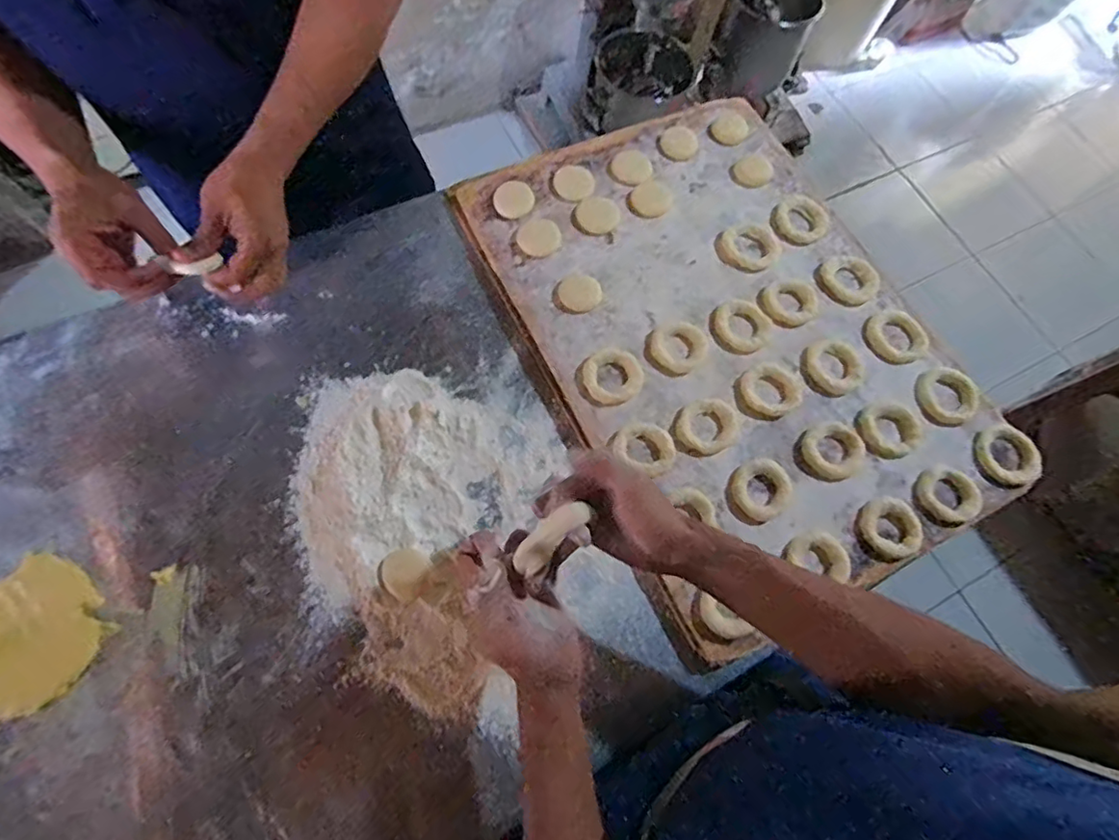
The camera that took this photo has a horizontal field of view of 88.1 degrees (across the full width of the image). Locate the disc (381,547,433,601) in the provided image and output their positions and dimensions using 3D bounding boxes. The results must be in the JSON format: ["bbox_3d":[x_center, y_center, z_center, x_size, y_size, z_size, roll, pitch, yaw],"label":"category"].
[{"bbox_3d":[-0.142,0.140,0.531,0.041,0.007,0.044,19,69,2],"label":"disc"}]

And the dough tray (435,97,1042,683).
[{"bbox_3d":[0.183,-0.104,0.635,0.420,0.032,0.581,-23,73,-13],"label":"dough tray"}]

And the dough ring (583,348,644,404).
[{"bbox_3d":[0.056,-0.046,0.596,0.060,0.013,0.055,2,69,-4],"label":"dough ring"}]

